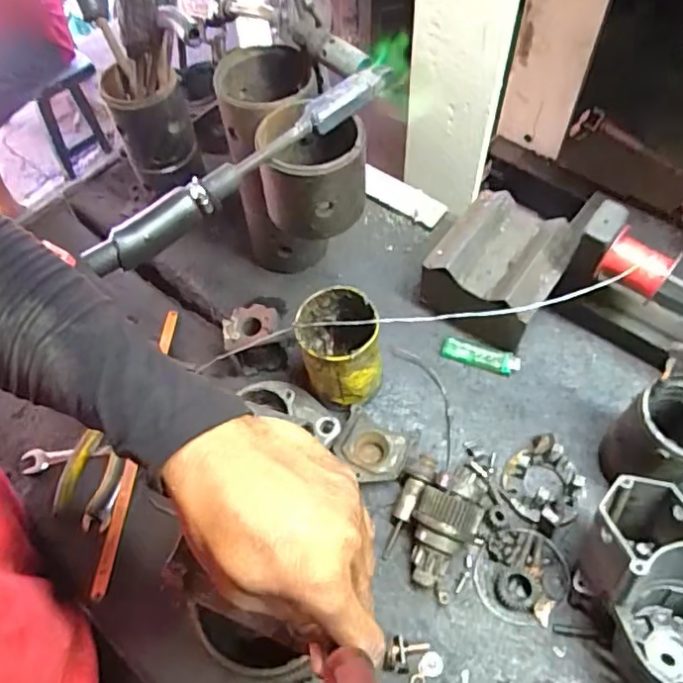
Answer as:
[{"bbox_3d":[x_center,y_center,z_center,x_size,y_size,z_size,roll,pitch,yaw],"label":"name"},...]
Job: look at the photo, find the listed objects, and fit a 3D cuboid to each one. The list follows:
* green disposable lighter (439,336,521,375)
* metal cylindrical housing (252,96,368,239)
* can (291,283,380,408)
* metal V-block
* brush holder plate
[{"bbox_3d":[0.144,0.016,0.614,0.081,0.014,0.021,17,61,13],"label":"green disposable lighter"},{"bbox_3d":[-0.022,-0.147,0.502,0.085,0.079,0.093,-5,58,1],"label":"metal cylindrical housing"},{"bbox_3d":[-0.001,0.011,0.562,0.071,0.115,0.076,-2,58,3],"label":"can"},{"bbox_3d":[0.159,-0.068,0.612,0.123,0.097,0.127,31,65,21],"label":"metal V-block"},{"bbox_3d":[0.183,0.125,0.528,0.069,0.037,0.072,-2,58,3],"label":"brush holder plate"}]

